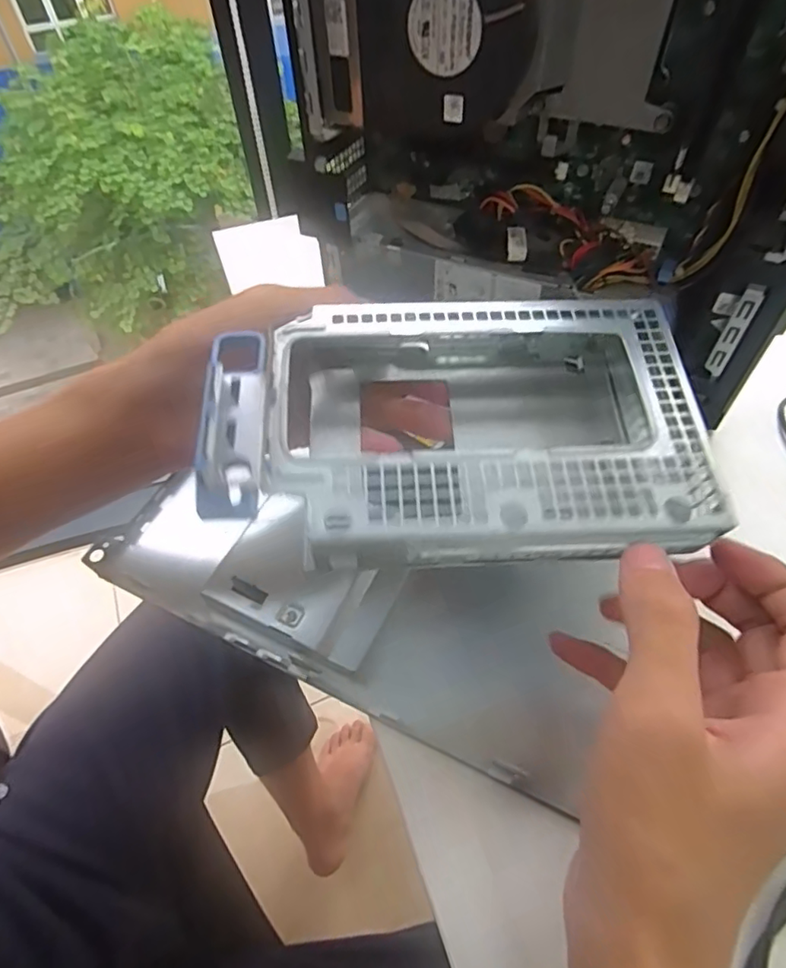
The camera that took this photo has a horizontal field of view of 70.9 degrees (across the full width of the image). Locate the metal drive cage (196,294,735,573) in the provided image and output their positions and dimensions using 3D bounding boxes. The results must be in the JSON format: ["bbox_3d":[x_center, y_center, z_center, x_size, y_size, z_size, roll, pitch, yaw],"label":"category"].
[{"bbox_3d":[0.030,-0.026,0.227,0.191,0.051,0.122,-3,52,0],"label":"metal drive cage"}]

